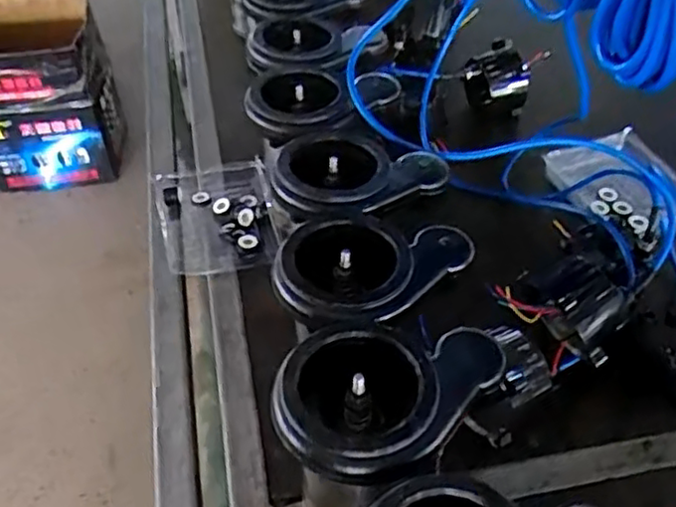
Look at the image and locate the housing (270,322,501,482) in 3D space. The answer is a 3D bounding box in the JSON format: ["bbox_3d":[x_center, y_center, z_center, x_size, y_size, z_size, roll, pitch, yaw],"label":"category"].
[{"bbox_3d":[0.038,0.102,0.505,0.169,0.054,0.117,-26,51,-23],"label":"housing"}]

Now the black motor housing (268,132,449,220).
[{"bbox_3d":[0.021,-0.076,0.664,0.168,0.028,0.108,-3,46,-4],"label":"black motor housing"}]

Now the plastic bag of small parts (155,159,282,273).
[{"bbox_3d":[-0.155,-0.048,0.877,0.141,0.034,0.177,-11,47,-11],"label":"plastic bag of small parts"}]

